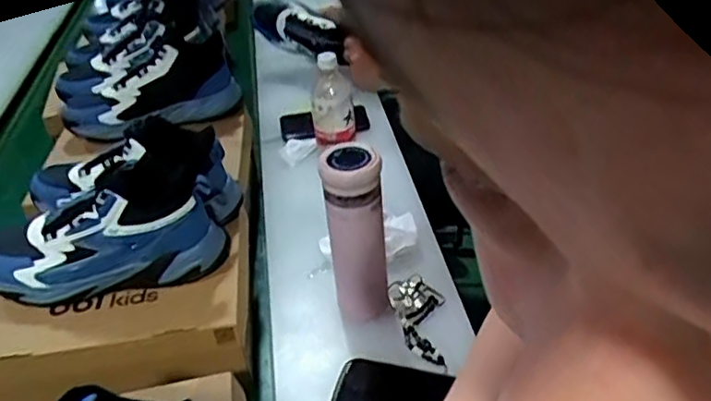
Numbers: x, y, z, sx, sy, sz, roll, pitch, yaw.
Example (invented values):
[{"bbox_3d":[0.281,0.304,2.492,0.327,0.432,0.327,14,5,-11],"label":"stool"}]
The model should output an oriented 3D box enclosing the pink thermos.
[{"bbox_3d":[0.002,0.049,0.745,0.068,0.218,0.074,-5,33,-1],"label":"pink thermos"}]

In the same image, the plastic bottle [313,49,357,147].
[{"bbox_3d":[-0.037,-0.161,1.057,0.069,0.151,0.058,-5,33,-1],"label":"plastic bottle"}]

